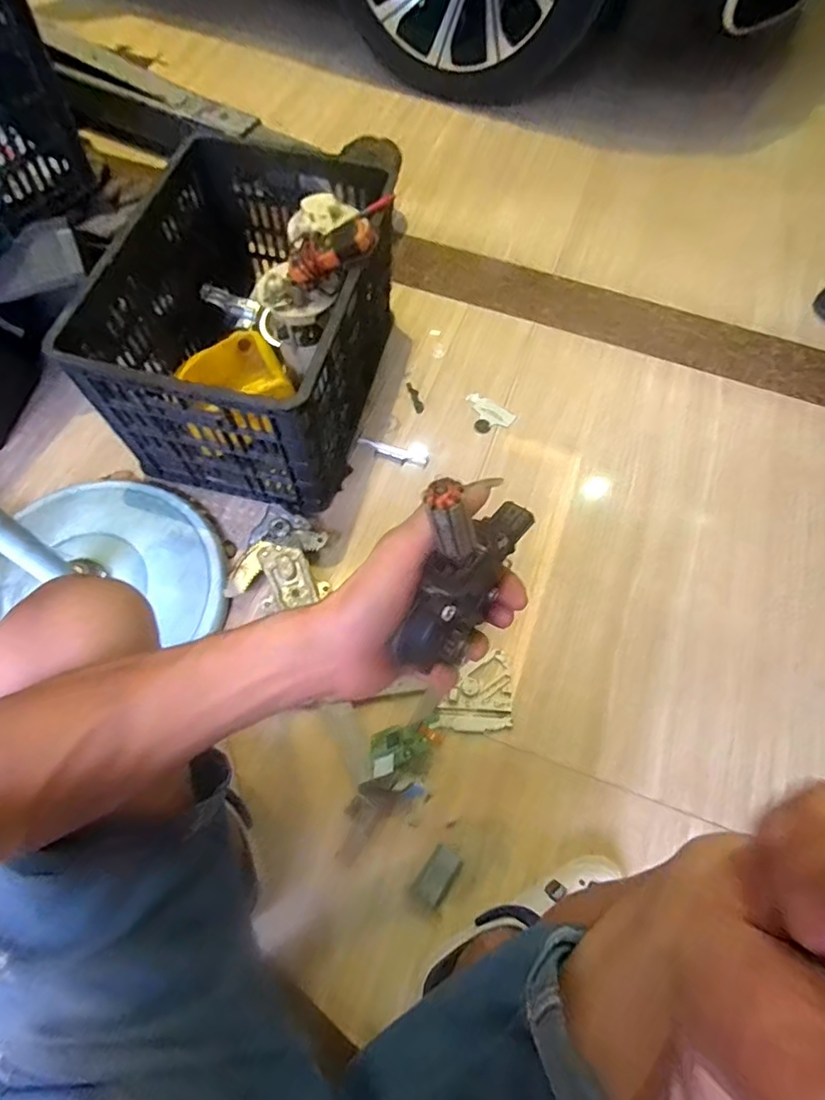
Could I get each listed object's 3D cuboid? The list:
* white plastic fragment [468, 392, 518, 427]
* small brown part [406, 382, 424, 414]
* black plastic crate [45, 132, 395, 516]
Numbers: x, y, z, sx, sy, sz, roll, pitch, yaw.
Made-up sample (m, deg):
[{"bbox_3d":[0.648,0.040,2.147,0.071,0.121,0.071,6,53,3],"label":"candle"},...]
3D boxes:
[{"bbox_3d":[0.143,-0.259,1.006,0.096,0.006,0.045,38,76,12],"label":"white plastic fragment"},{"bbox_3d":[0.005,-0.286,1.013,0.018,0.006,0.069,-19,67,-8],"label":"small brown part"},{"bbox_3d":[-0.251,-0.378,0.899,0.373,0.298,0.519,13,67,6],"label":"black plastic crate"}]

